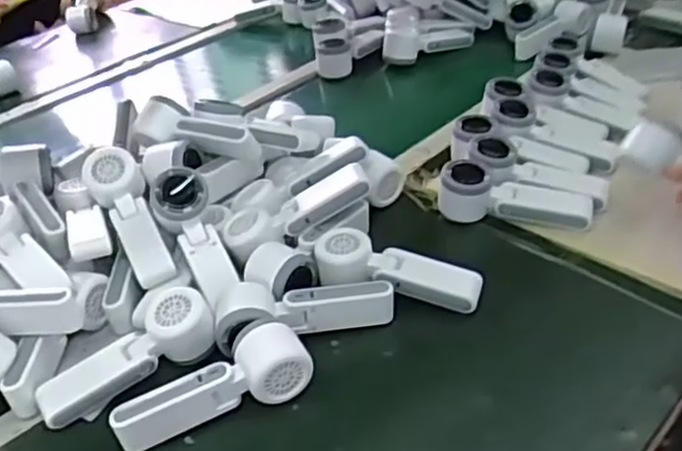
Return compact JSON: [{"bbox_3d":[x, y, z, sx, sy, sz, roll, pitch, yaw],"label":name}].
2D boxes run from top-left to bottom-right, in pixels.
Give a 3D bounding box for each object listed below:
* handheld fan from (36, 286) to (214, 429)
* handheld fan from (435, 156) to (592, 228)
[{"bbox_3d":[-0.196,0.114,0.625,0.163,0.052,0.059,-26,39,-24],"label":"handheld fan"},{"bbox_3d":[0.195,-0.033,0.772,0.164,0.058,0.049,7,37,19],"label":"handheld fan"}]

